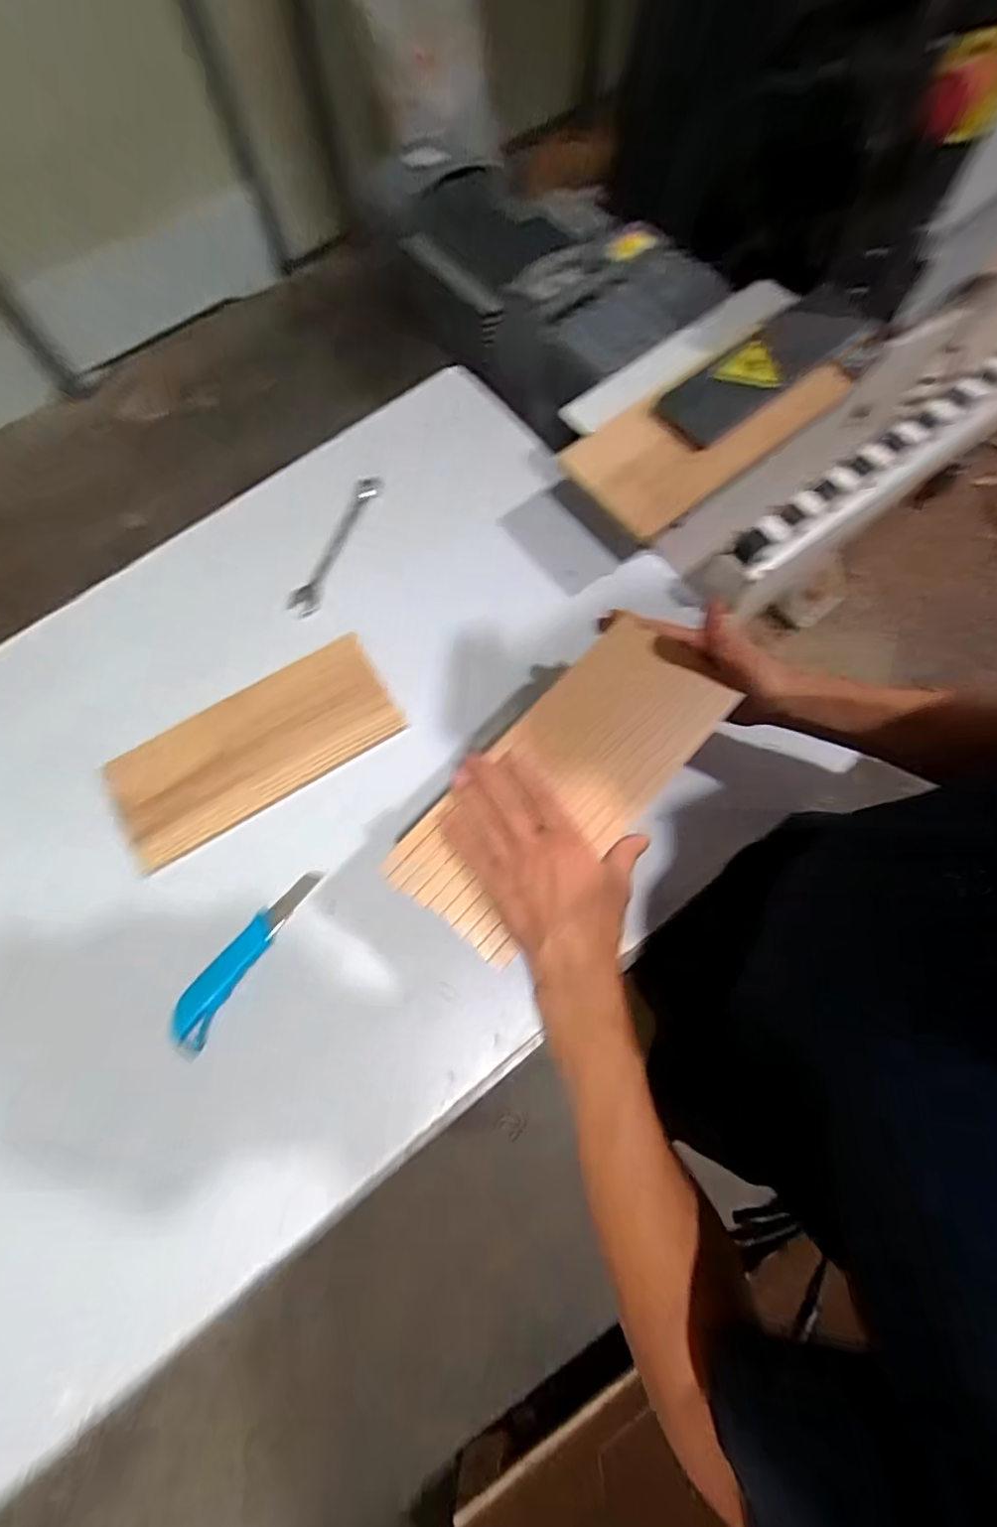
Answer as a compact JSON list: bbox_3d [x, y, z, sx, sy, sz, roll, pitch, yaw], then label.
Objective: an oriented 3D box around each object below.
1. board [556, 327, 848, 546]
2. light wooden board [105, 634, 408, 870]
[{"bbox_3d":[0.218,-0.365,0.601,0.306,0.030,0.144,-40,75,-9],"label":"board"},{"bbox_3d":[-0.255,-0.018,0.593,0.293,0.026,0.120,-31,74,-7],"label":"light wooden board"}]

